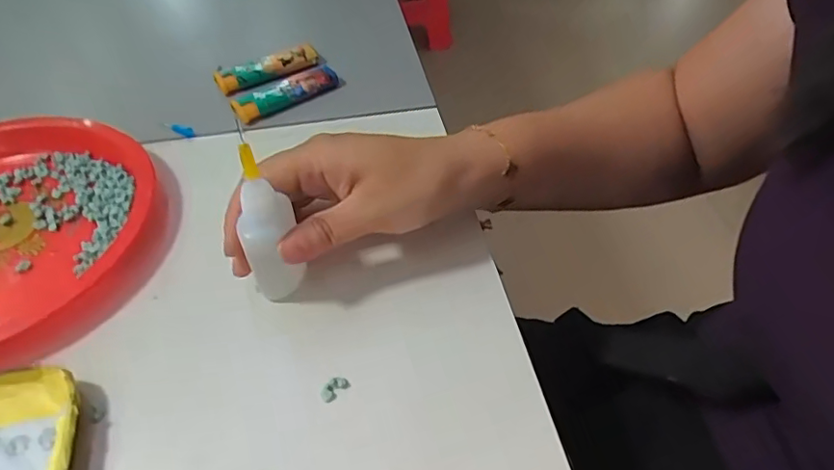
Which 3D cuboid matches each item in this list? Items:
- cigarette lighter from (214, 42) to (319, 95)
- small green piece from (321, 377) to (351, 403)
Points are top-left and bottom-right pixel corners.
[{"bbox_3d":[-0.113,-0.127,0.416,0.077,0.014,0.017,-24,52,-18],"label":"cigarette lighter"},{"bbox_3d":[-0.038,0.069,0.250,0.014,0.004,0.007,-34,56,-25],"label":"small green piece"}]

